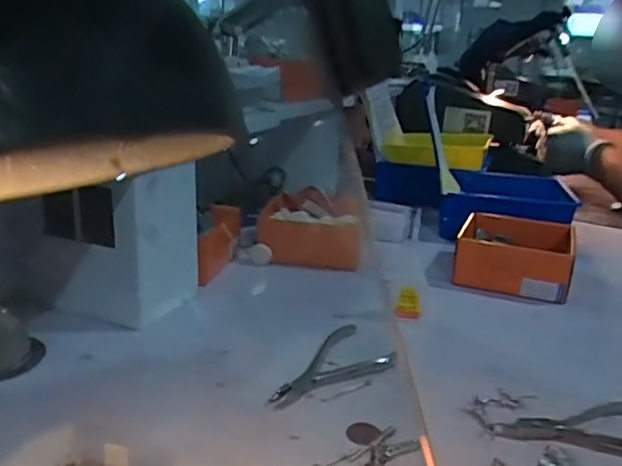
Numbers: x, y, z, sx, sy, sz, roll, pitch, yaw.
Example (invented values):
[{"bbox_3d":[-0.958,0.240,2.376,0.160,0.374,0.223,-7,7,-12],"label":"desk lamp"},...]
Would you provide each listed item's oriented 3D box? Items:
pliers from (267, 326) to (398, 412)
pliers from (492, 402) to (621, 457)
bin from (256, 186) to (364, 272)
[{"bbox_3d":[0.024,0.103,0.455,0.061,0.007,0.127,11,20,22],"label":"pliers"},{"bbox_3d":[0.188,0.132,0.402,0.127,0.007,0.055,1,18,-5],"label":"pliers"},{"bbox_3d":[0.001,-0.010,0.708,0.116,0.063,0.122,4,18,3],"label":"bin"}]

